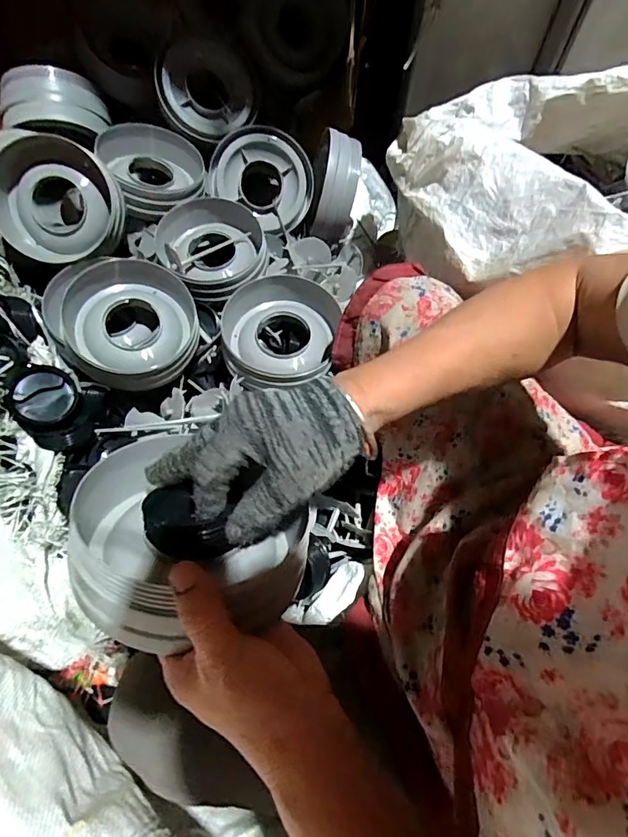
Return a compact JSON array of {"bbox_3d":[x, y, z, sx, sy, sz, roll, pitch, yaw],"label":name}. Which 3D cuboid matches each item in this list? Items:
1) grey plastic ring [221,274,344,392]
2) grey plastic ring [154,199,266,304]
[{"bbox_3d":[-0.042,-0.111,0.603,0.146,0.061,0.145,1,63,-2],"label":"grey plastic ring"},{"bbox_3d":[-0.144,-0.240,0.674,0.148,0.068,0.156,1,63,-2],"label":"grey plastic ring"}]

